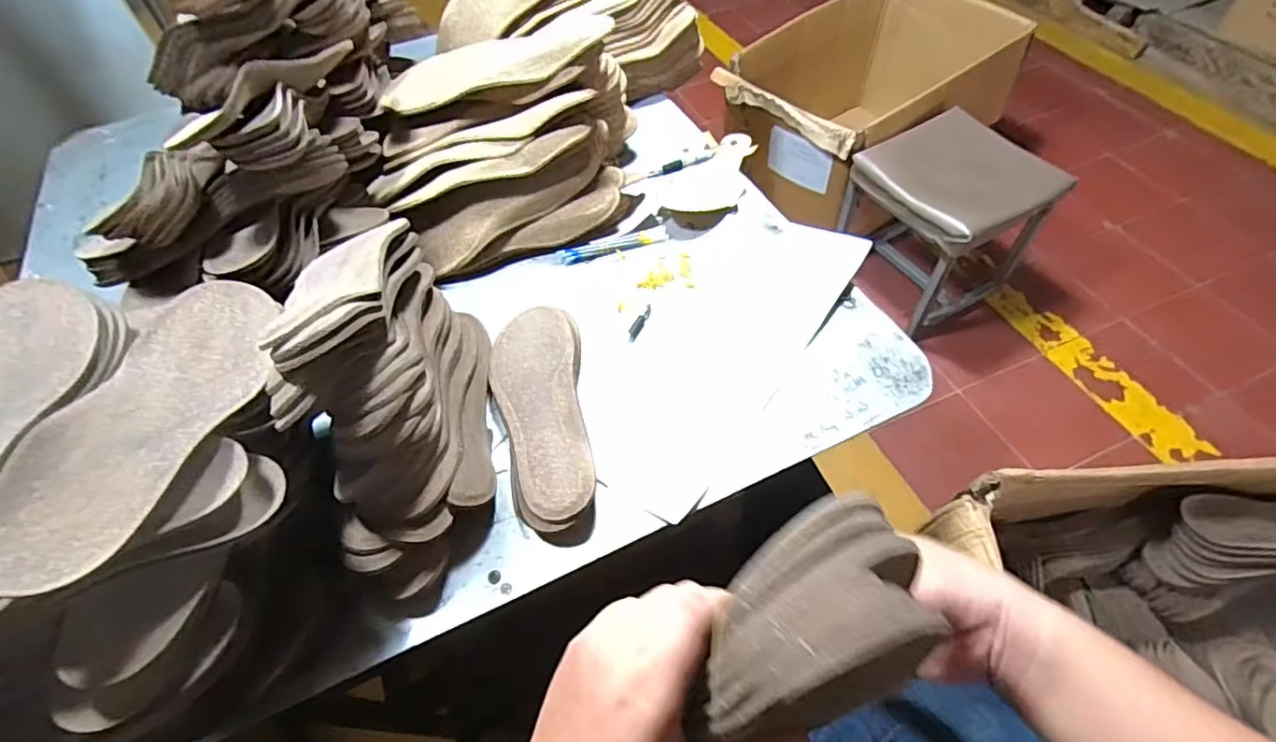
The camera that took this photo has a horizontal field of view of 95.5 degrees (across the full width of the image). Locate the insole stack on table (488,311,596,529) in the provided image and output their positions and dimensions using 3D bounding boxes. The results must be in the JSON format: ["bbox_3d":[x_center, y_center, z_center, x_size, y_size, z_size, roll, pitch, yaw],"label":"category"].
[{"bbox_3d":[-0.091,0.032,0.544,0.085,0.029,0.243,-11,54,-4],"label":"insole stack on table"}]

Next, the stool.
[{"bbox_3d":[0.571,-0.277,1.122,0.265,0.316,0.257,-25,57,-14],"label":"stool"}]

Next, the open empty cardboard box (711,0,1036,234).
[{"bbox_3d":[0.492,-0.578,1.323,0.600,0.314,0.419,-35,59,-20],"label":"open empty cardboard box"}]

